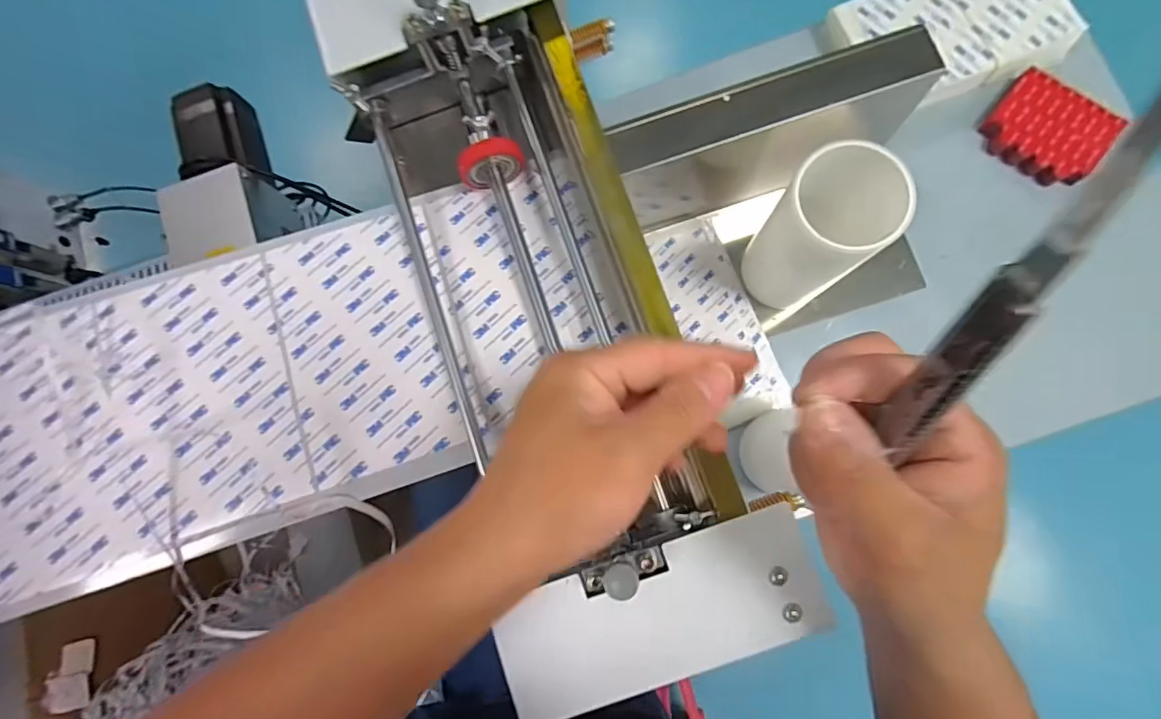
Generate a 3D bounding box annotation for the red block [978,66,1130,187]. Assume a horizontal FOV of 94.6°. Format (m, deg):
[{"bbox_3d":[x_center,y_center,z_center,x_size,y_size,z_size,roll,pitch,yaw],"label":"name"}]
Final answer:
[{"bbox_3d":[0.483,-0.238,0.554,0.108,0.023,0.088,42,87,8],"label":"red block"}]

